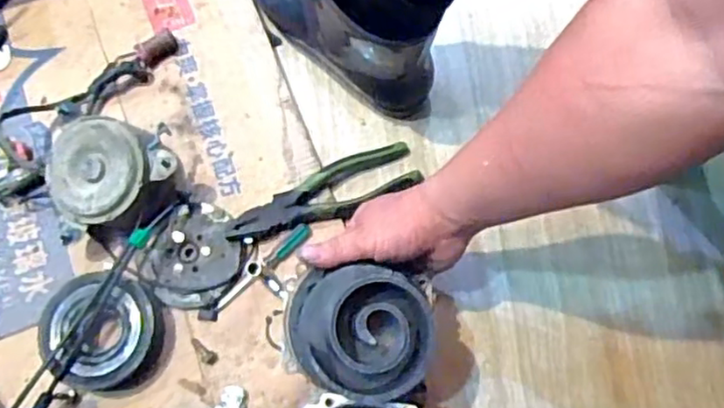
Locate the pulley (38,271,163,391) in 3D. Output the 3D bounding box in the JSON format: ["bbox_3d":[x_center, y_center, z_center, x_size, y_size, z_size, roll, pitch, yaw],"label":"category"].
[{"bbox_3d":[-0.242,0.119,0.611,0.103,0.037,0.100,6,73,3],"label":"pulley"}]

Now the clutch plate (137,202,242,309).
[{"bbox_3d":[-0.165,0.051,0.637,0.085,0.014,0.096,40,78,12],"label":"clutch plate"}]

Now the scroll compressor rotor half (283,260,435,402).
[{"bbox_3d":[-0.003,0.097,0.506,0.114,0.061,0.101,1,73,1],"label":"scroll compressor rotor half"}]

